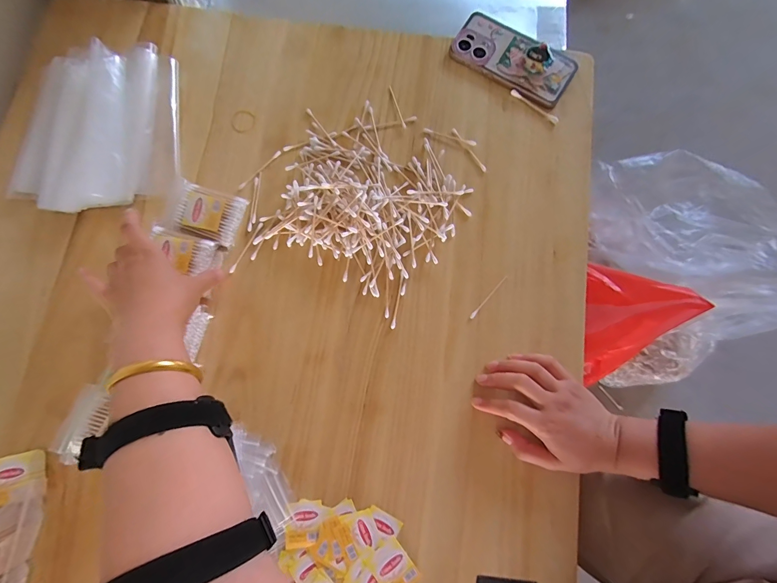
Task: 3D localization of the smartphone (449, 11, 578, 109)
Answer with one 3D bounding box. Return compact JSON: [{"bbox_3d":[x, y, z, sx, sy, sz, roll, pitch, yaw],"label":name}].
[{"bbox_3d":[0.171,-0.321,0.481,0.167,0.019,0.080,32,81,5],"label":"smartphone"}]

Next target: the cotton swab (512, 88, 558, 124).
[{"bbox_3d":[0.197,-0.249,0.476,0.074,0.004,0.009,38,82,6],"label":"cotton swab"}]

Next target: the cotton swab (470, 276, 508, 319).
[{"bbox_3d":[0.123,0.007,0.430,0.005,0.004,0.069,43,83,7],"label":"cotton swab"}]

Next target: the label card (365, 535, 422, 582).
[{"bbox_3d":[0.006,0.296,0.375,0.040,0.005,0.053,-34,82,-6],"label":"label card"}]

